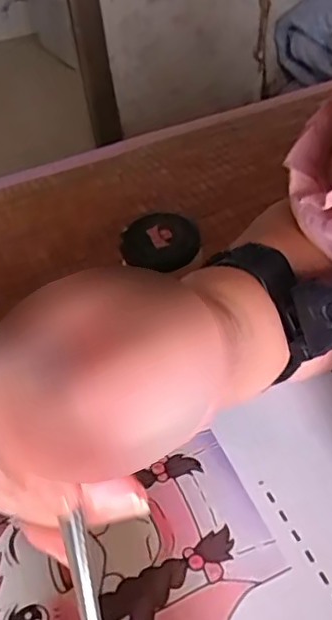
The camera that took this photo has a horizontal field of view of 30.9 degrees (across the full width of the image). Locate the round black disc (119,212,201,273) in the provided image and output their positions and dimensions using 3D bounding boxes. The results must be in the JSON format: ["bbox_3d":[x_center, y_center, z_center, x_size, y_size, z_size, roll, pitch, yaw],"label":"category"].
[{"bbox_3d":[-0.007,-0.072,0.626,0.079,0.014,0.082,-4,43,4],"label":"round black disc"}]

